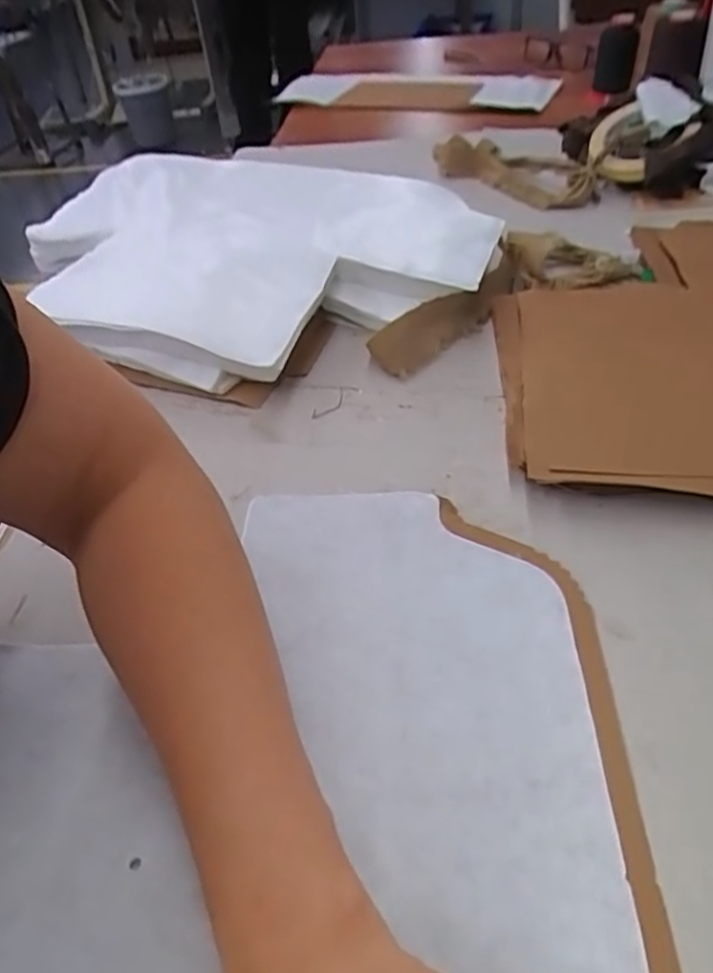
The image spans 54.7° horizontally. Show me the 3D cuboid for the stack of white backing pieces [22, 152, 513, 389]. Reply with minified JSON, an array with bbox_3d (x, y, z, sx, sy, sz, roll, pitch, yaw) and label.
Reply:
[{"bbox_3d":[-0.106,-0.220,0.624,0.370,0.054,0.378,-26,50,-20],"label":"stack of white backing pieces"}]

